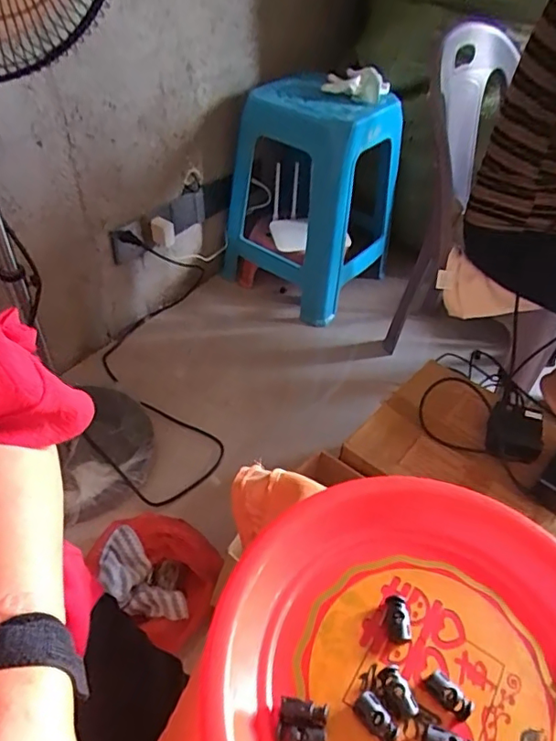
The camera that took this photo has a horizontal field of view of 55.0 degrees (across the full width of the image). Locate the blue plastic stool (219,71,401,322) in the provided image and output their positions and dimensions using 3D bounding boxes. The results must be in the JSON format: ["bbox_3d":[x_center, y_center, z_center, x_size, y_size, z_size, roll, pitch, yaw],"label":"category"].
[{"bbox_3d":[0.085,-0.434,1.345,0.345,0.519,0.318,26,48,19],"label":"blue plastic stool"}]

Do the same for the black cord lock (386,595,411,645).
[{"bbox_3d":[0.077,0.157,0.337,0.012,0.011,0.027,4,46,-1],"label":"black cord lock"}]

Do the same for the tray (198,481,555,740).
[{"bbox_3d":[0.092,0.186,0.313,0.258,0.037,0.244,-14,49,-18],"label":"tray"}]

